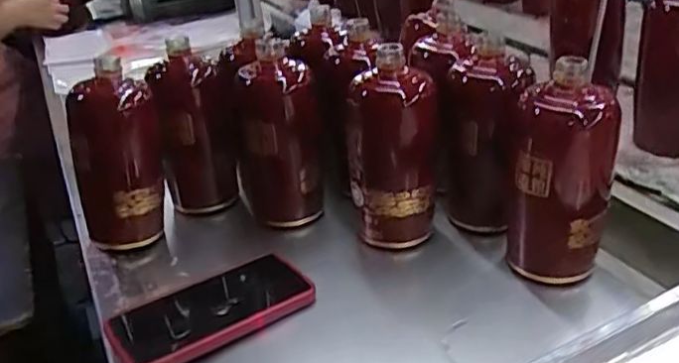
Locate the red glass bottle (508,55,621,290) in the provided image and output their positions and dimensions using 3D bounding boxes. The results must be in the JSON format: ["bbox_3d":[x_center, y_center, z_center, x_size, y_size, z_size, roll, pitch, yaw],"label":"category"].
[{"bbox_3d":[0.189,-0.004,0.554,0.083,0.186,0.064,2,29,17],"label":"red glass bottle"}]

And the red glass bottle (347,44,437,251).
[{"bbox_3d":[0.053,-0.030,0.625,0.078,0.178,0.082,2,29,16],"label":"red glass bottle"}]

